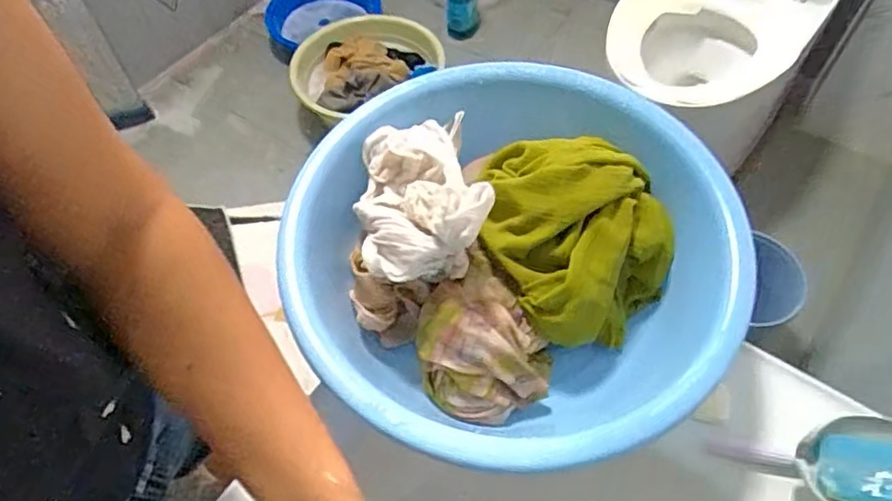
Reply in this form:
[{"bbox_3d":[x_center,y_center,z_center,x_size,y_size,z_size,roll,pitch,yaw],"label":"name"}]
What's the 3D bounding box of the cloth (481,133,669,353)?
[{"bbox_3d":[0.102,-0.019,0.525,0.139,0.097,0.171,-28,60,-15],"label":"cloth"}]

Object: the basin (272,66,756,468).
[{"bbox_3d":[0.048,0.014,0.506,0.320,0.131,0.323,-1,57,2],"label":"basin"}]

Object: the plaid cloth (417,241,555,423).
[{"bbox_3d":[0.023,0.071,0.500,0.103,0.054,0.121,-35,62,-19],"label":"plaid cloth"}]

